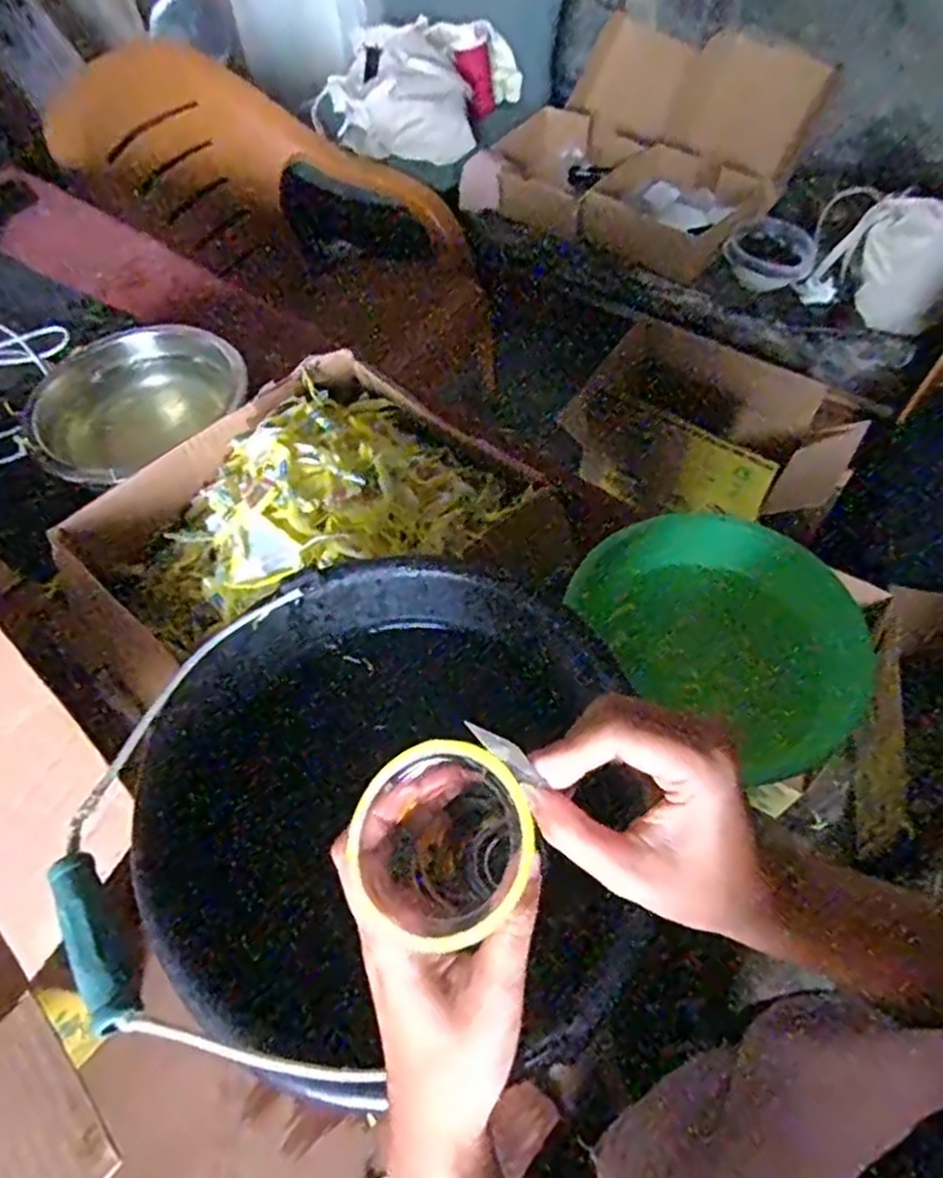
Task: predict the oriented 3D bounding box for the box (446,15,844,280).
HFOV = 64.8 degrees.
[{"bbox_3d":[0.363,-0.933,1.559,0.589,0.196,0.568,25,61,18],"label":"box"}]

